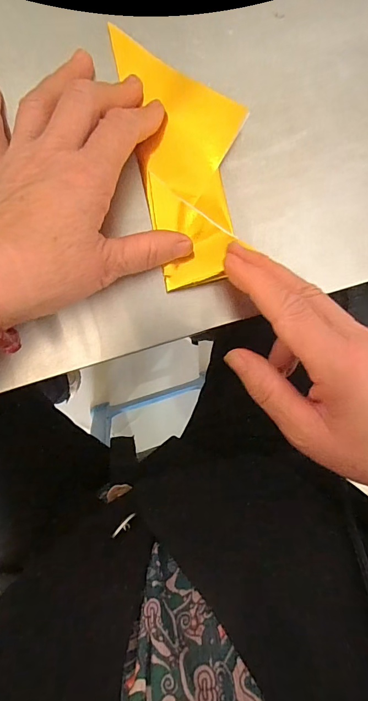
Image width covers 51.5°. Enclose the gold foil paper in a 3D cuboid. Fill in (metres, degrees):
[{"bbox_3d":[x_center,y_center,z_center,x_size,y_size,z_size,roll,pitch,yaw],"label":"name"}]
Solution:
[{"bbox_3d":[0.004,-0.122,0.241,0.065,0.011,0.155,-11,95,-3],"label":"gold foil paper"}]

